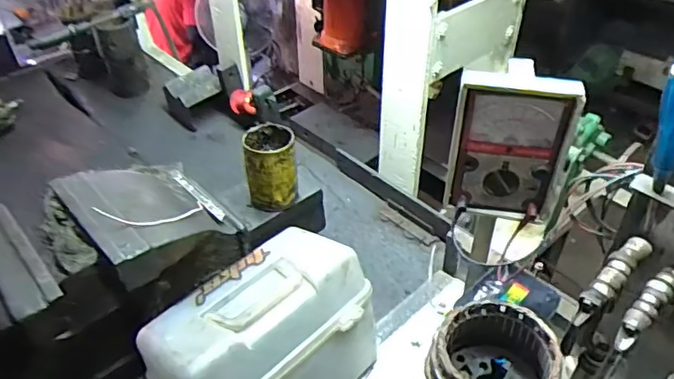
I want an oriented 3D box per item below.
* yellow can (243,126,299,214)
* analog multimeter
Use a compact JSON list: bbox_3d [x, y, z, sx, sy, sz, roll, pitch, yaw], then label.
[{"bbox_3d":[-0.101,-0.034,0.834,0.077,0.109,0.080,-8,42,-8],"label":"yellow can"},{"bbox_3d":[0.191,-0.047,0.603,0.121,0.171,0.039,7,42,9],"label":"analog multimeter"}]

